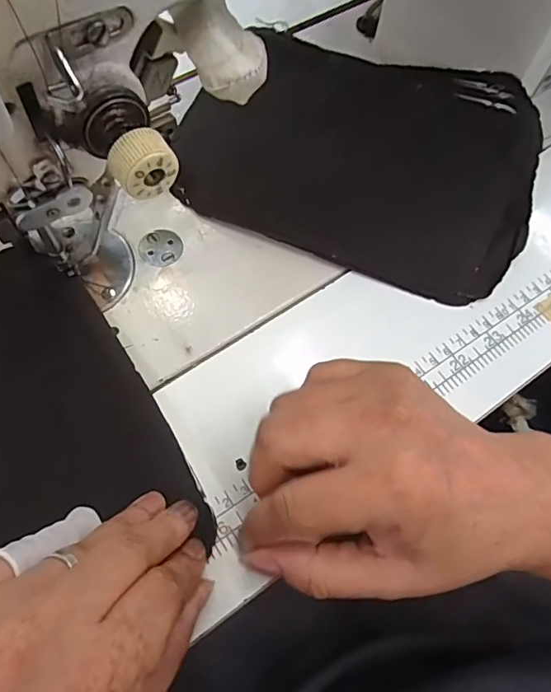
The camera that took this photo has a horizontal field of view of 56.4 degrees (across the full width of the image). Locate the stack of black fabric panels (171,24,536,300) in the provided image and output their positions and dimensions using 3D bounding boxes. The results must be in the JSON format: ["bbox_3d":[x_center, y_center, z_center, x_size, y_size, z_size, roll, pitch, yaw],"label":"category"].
[{"bbox_3d":[0.051,-0.113,0.309,0.209,0.040,0.136,24,67,8],"label":"stack of black fabric panels"}]

